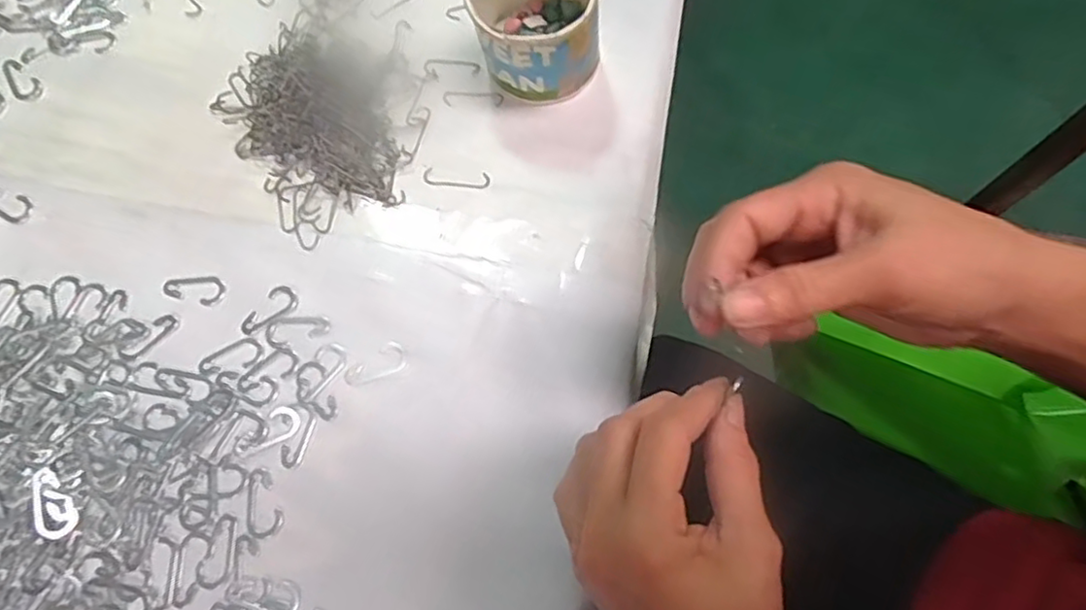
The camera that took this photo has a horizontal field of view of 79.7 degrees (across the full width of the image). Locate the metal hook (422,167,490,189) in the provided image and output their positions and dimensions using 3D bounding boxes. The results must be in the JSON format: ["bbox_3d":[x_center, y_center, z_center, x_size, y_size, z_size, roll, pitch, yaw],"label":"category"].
[{"bbox_3d":[-0.057,-0.084,0.427,0.043,0.004,0.013,7,68,1],"label":"metal hook"}]

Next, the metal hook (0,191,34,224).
[{"bbox_3d":[-0.340,-0.066,0.410,0.035,0.006,0.019,29,70,10],"label":"metal hook"}]

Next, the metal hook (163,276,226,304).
[{"bbox_3d":[-0.213,-0.011,0.396,0.035,0.004,0.019,11,68,3],"label":"metal hook"}]

